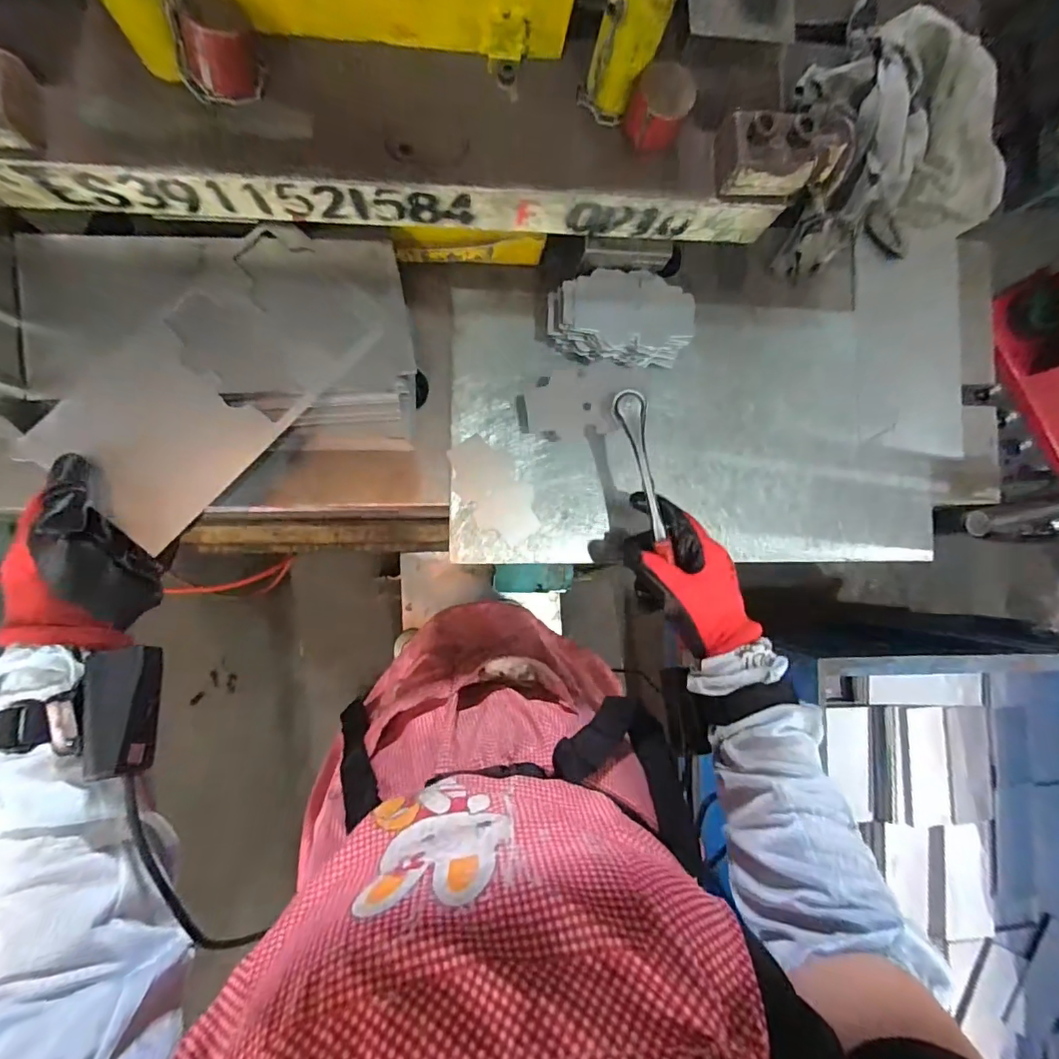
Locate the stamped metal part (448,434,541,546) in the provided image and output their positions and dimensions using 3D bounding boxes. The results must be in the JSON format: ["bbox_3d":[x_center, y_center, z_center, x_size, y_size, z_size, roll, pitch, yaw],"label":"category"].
[{"bbox_3d":[-0.032,-0.037,0.489,0.056,0.004,0.104,-35,92,-7],"label":"stamped metal part"}]

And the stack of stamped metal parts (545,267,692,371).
[{"bbox_3d":[0.080,-0.188,0.476,0.124,0.048,0.070,0,87,-7],"label":"stack of stamped metal parts"}]

